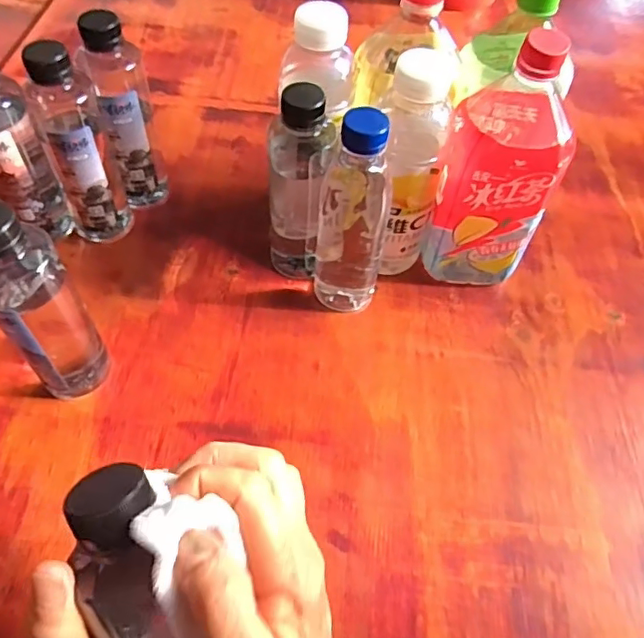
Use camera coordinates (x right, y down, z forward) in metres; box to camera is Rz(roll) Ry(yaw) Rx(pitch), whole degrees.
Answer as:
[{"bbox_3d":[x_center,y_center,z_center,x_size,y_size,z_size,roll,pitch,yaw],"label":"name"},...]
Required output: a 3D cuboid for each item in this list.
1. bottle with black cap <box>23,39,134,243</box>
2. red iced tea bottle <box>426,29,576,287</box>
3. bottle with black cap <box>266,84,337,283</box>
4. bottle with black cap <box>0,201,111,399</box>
[{"bbox_3d":[-0.206,-0.141,0.484,0.052,0.177,0.047,-24,60,-18],"label":"bottle with black cap"},{"bbox_3d":[0.147,-0.122,0.466,0.085,0.217,0.093,23,58,12],"label":"red iced tea bottle"},{"bbox_3d":[-0.019,-0.110,0.469,0.050,0.173,0.060,-2,56,-4],"label":"bottle with black cap"},{"bbox_3d":[-0.192,-0.009,0.387,0.051,0.189,0.052,-29,62,-20],"label":"bottle with black cap"}]

